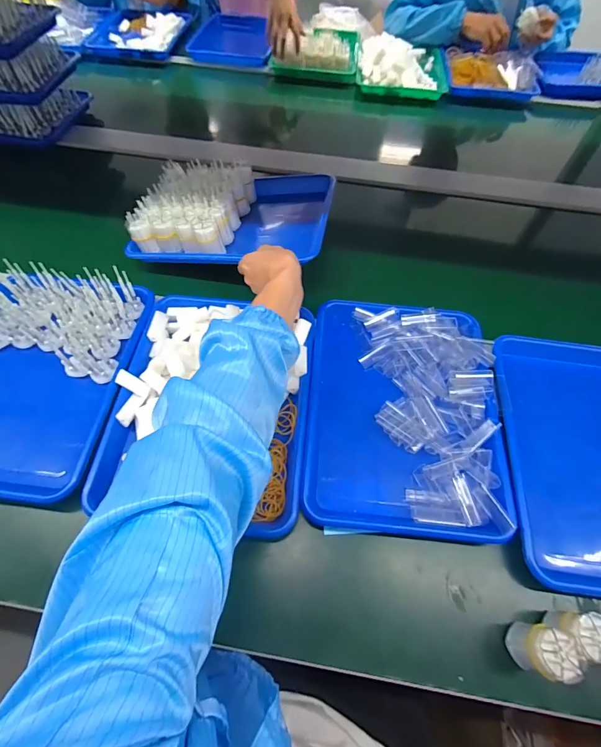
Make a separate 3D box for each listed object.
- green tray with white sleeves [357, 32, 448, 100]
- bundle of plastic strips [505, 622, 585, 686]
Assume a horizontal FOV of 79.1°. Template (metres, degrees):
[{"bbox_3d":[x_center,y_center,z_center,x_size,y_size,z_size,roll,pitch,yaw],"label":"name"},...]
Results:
[{"bbox_3d":[0.297,-0.907,1.060,0.254,0.078,0.317,8,58,4],"label":"green tray with white sleeves"},{"bbox_3d":[0.228,0.266,0.350,0.044,0.069,0.041,5,57,3],"label":"bundle of plastic strips"}]

